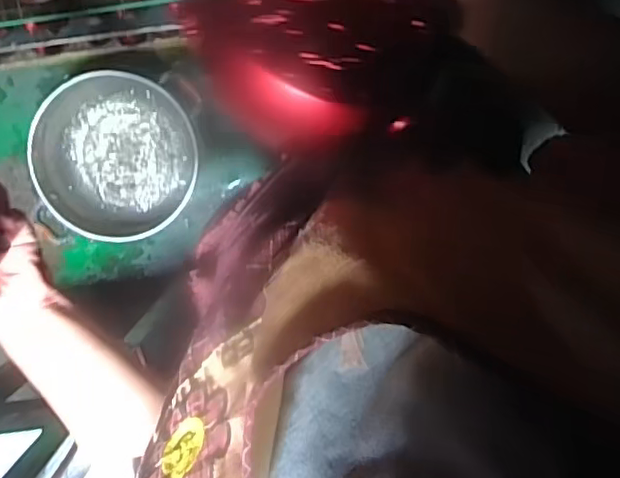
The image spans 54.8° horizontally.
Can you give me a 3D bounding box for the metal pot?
[{"bbox_3d":[-0.408,-0.173,1.268,0.340,0.148,0.321,0,99,-2],"label":"metal pot"}]

